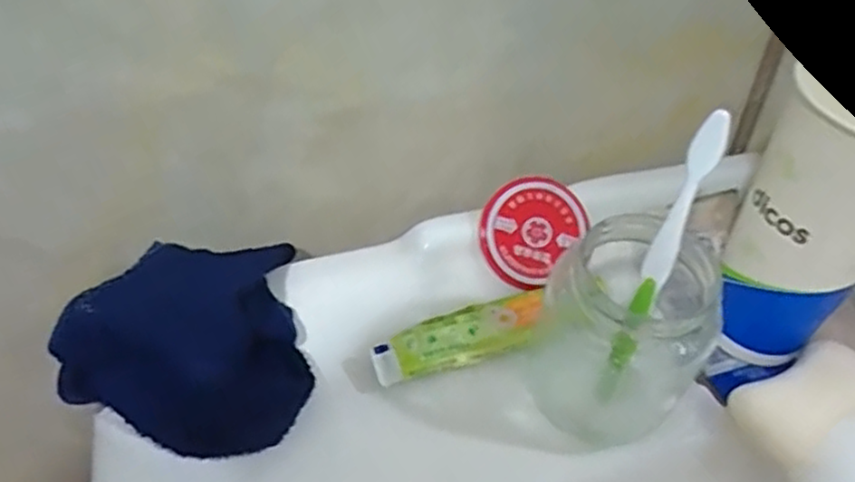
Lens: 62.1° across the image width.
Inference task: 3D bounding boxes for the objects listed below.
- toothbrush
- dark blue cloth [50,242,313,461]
[{"bbox_3d":[0.113,0.012,0.348,0.013,0.156,0.010,28,29,26],"label":"toothbrush"},{"bbox_3d":[-0.128,0.048,0.374,0.127,0.060,0.116,-15,46,-15],"label":"dark blue cloth"}]

